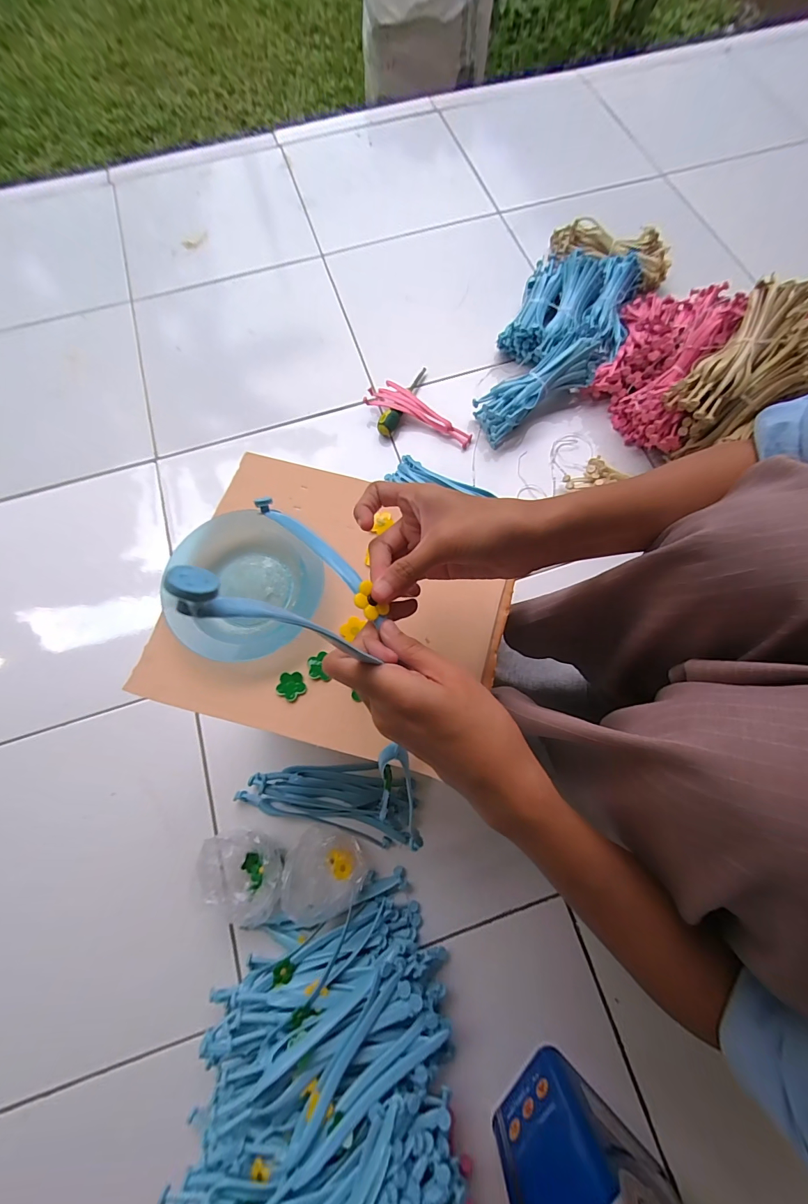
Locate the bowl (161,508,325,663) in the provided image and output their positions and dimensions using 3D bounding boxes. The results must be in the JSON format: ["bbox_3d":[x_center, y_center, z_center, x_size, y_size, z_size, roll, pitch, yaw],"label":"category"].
[{"bbox_3d":[-0.137,-0.015,0.336,0.118,0.028,0.121,0,73,0],"label":"bowl"}]

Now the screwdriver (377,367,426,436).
[{"bbox_3d":[0.000,-0.360,0.704,0.026,0.035,0.161,25,74,8],"label":"screwdriver"}]

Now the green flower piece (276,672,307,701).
[{"bbox_3d":[-0.093,0.068,0.324,0.022,0.004,0.022,0,73,0],"label":"green flower piece"}]

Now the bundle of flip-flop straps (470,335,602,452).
[{"bbox_3d":[0.224,-0.363,0.672,0.225,0.052,0.078,-34,75,4],"label":"bundle of flip-flop straps"}]

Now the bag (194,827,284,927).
[{"bbox_3d":[-0.191,0.321,0.475,0.096,0.048,0.087,8,73,3],"label":"bag"}]

